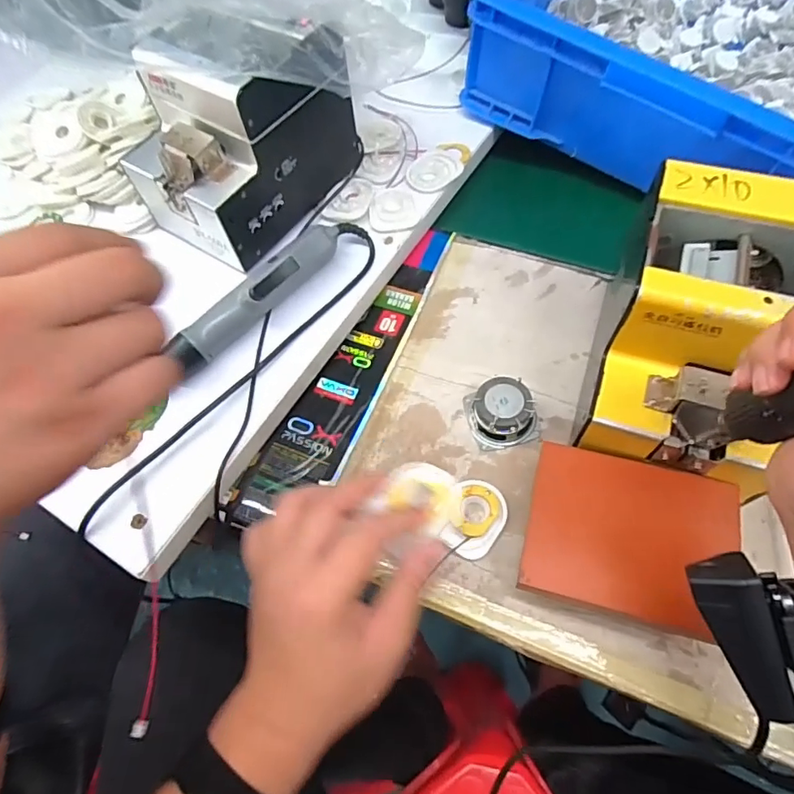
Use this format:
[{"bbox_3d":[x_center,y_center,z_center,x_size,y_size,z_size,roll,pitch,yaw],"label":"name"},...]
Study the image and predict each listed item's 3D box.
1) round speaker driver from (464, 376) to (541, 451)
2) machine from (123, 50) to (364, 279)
[{"bbox_3d":[0.088,0.012,0.421,0.054,0.032,0.051,-2,62,3],"label":"round speaker driver"},{"bbox_3d":[-0.137,-0.237,0.471,0.125,0.142,0.196,40,71,22],"label":"machine"}]

